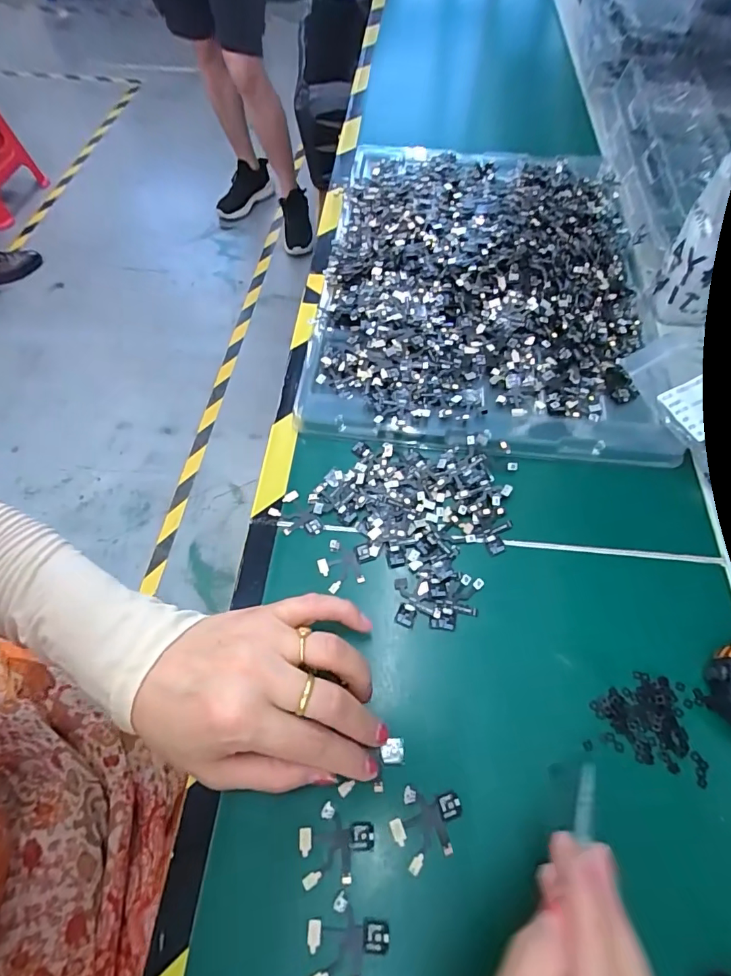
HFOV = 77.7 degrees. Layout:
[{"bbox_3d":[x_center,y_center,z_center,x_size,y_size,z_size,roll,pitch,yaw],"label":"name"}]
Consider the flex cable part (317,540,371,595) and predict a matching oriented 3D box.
[{"bbox_3d":[-0.014,0.048,0.282,0.031,0.004,0.032,7,63,5],"label":"flex cable part"}]

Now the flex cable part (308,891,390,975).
[{"bbox_3d":[-0.008,0.200,0.200,0.035,0.004,0.032,-3,62,0],"label":"flex cable part"}]

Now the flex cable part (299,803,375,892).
[{"bbox_3d":[-0.014,0.170,0.216,0.035,0.004,0.031,-3,62,0],"label":"flex cable part"}]

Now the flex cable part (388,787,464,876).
[{"bbox_3d":[0.029,0.164,0.220,0.029,0.004,0.036,22,65,12],"label":"flex cable part"}]

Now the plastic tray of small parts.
[{"bbox_3d":[0.104,-0.200,0.397,0.265,0.028,0.383,7,63,5],"label":"plastic tray of small parts"}]

